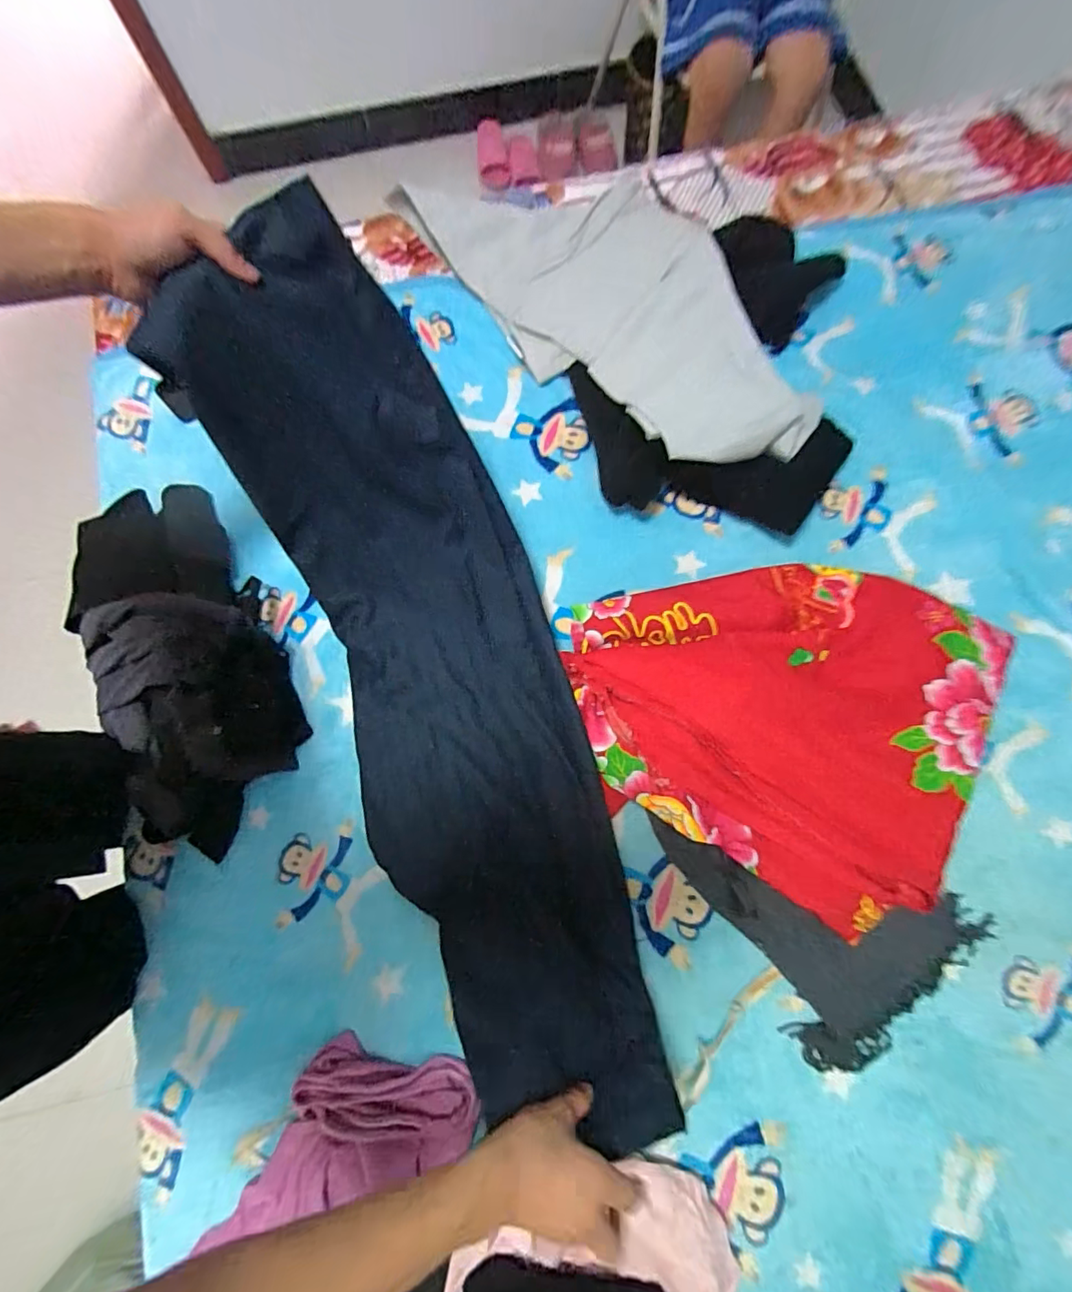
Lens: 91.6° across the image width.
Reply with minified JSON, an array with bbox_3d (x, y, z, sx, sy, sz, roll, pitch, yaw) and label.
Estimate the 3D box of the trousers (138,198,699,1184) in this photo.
[{"bbox_3d":[-0.097,0.041,0.533,0.259,0.223,0.804,-21,93,-4],"label":"trousers"}]

